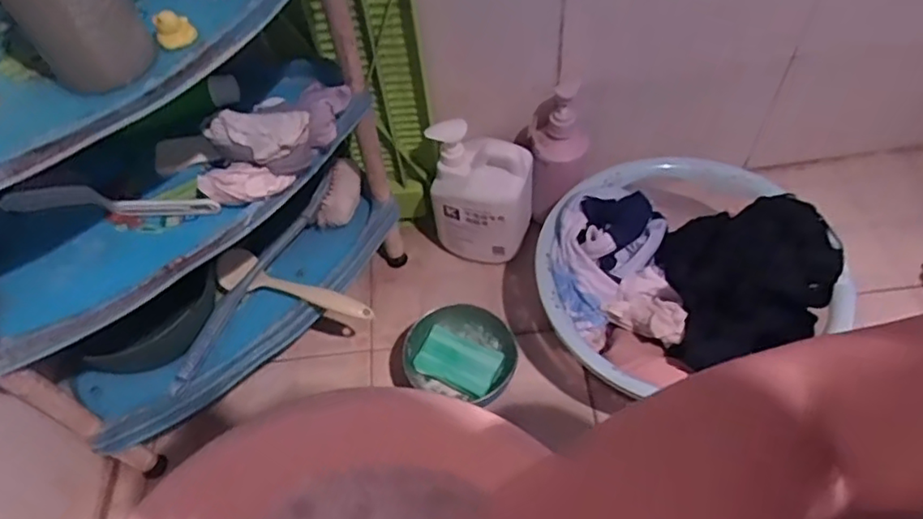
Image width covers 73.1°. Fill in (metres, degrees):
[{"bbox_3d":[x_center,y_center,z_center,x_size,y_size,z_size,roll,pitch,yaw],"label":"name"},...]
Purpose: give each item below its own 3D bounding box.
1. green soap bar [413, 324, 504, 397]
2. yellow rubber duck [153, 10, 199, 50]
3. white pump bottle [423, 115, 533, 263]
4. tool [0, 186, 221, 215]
[{"bbox_3d":[-0.002,0.135,0.847,0.104,0.027,0.067,19,58,17],"label":"green soap bar"},{"bbox_3d":[-0.240,-0.195,0.520,0.030,0.025,0.028,-23,56,-11],"label":"yellow rubber duck"},{"bbox_3d":[0.030,-0.097,0.918,0.141,0.212,0.092,7,56,10],"label":"white pump bottle"},{"bbox_3d":[-0.375,-0.061,0.665,0.236,0.019,0.026,2,55,6],"label":"tool"}]

